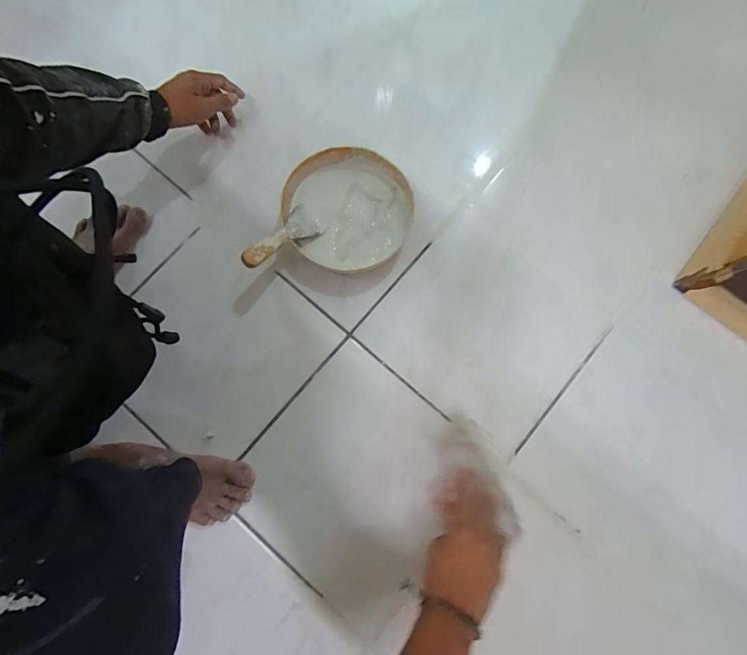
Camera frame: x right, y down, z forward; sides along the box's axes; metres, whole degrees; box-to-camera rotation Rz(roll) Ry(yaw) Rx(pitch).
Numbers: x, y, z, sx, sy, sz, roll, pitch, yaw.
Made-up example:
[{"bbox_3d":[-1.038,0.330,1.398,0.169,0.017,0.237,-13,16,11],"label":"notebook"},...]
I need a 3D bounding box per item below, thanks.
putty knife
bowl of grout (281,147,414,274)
[{"bbox_3d":[-0.138,-0.131,0.565,0.051,0.019,0.135,41,60,8],"label":"putty knife"},{"bbox_3d":[-0.038,-0.186,0.611,0.199,0.055,0.194,0,79,1],"label":"bowl of grout"}]

